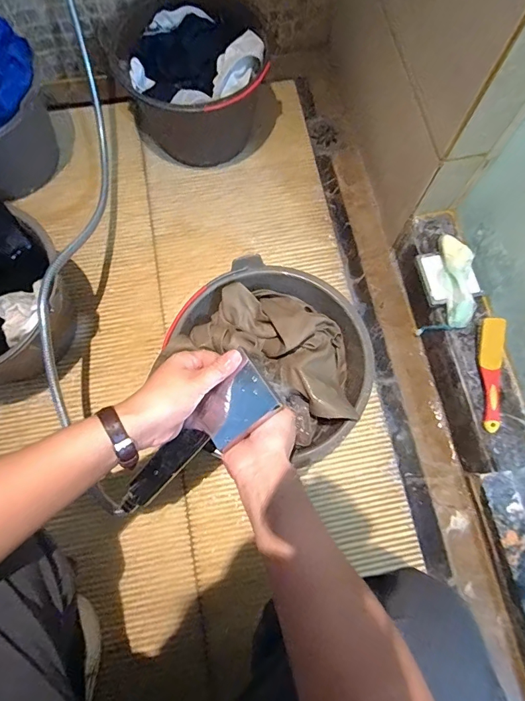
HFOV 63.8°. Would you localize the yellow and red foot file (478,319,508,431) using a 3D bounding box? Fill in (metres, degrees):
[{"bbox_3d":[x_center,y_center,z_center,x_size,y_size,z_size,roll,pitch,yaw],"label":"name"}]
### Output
[{"bbox_3d":[0.339,0.035,0.623,0.034,0.020,0.163,2,88,0],"label":"yellow and red foot file"}]

